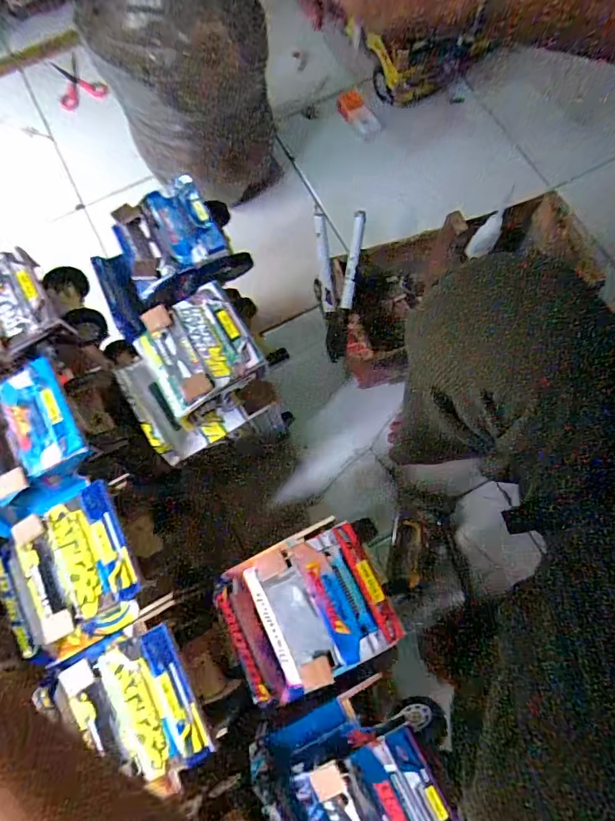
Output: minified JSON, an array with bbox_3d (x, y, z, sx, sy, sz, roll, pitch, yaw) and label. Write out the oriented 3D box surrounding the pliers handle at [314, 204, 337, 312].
[{"bbox_3d":[0.024,-0.212,0.637,0.016,0.021,0.158,-6,74,0],"label":"pliers handle"}]

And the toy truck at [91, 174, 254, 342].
[{"bbox_3d":[-0.154,-0.167,0.510,0.172,0.077,0.115,-30,76,-7],"label":"toy truck"}]

